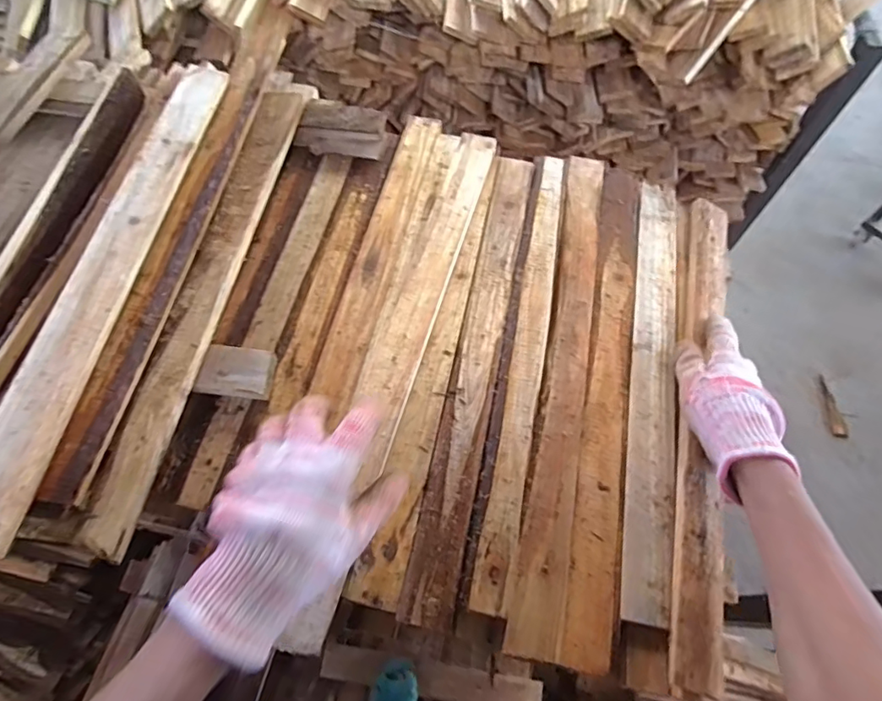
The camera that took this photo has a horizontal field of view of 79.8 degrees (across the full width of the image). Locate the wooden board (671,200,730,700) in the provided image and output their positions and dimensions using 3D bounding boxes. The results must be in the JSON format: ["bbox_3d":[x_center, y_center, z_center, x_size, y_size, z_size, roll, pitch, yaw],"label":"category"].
[{"bbox_3d":[0.246,0.036,0.489,0.043,0.016,0.490,15,59,8],"label":"wooden board"}]

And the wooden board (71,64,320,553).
[{"bbox_3d":[-0.208,-0.080,0.492,0.043,0.016,0.505,6,63,3],"label":"wooden board"}]

